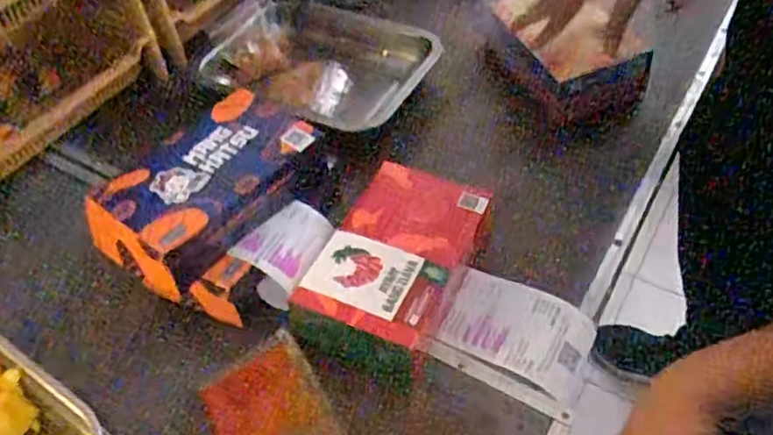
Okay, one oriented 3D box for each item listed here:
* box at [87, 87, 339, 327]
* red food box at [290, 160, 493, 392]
[{"bbox_3d":[-0.145,-0.021,0.587,0.123,0.086,0.198,25,56,24],"label":"box"},{"bbox_3d":[0.005,0.048,0.566,0.115,0.055,0.206,16,53,18],"label":"red food box"}]

